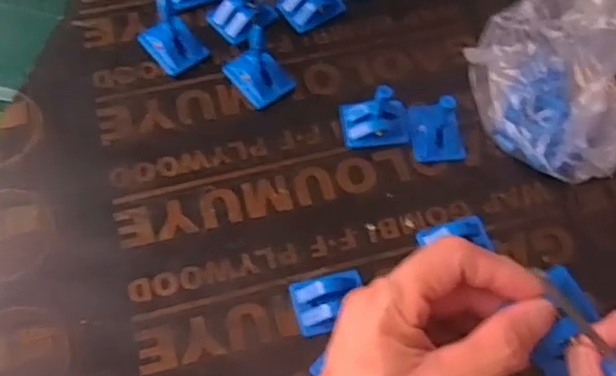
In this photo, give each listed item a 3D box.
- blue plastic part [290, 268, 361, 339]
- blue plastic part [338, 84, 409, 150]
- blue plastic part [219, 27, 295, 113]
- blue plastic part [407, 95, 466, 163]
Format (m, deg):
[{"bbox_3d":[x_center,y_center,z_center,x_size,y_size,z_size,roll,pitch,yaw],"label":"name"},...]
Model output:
[{"bbox_3d":[0.014,0.071,0.415,0.044,0.010,0.035,-12,65,-9],"label":"blue plastic part"},{"bbox_3d":[0.048,-0.052,0.459,0.045,0.037,0.034,-4,64,-5],"label":"blue plastic part"},{"bbox_3d":[-0.034,-0.089,0.467,0.038,0.048,0.044,-34,70,-17],"label":"blue plastic part"},{"bbox_3d":[0.090,-0.041,0.463,0.036,0.026,0.038,-6,65,-6],"label":"blue plastic part"}]

